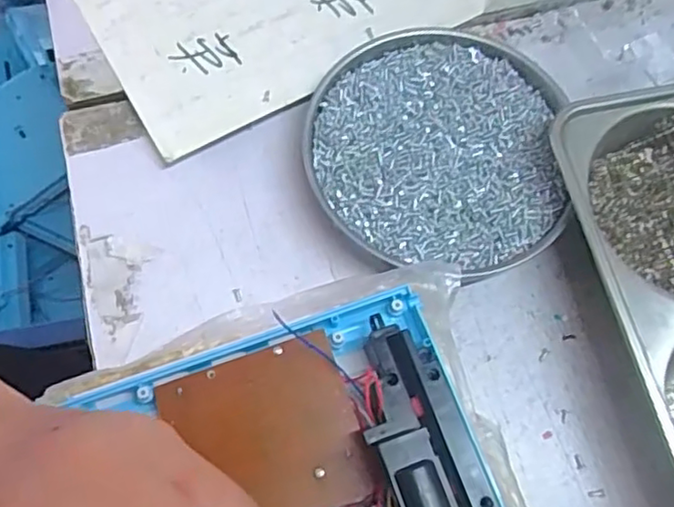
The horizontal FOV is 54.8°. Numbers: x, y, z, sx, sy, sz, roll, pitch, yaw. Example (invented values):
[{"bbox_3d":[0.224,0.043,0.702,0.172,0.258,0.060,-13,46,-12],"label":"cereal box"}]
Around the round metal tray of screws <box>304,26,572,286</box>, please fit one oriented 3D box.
[{"bbox_3d":[0.052,-0.055,0.333,0.125,0.018,0.131,0,70,-1],"label":"round metal tray of screws"}]

